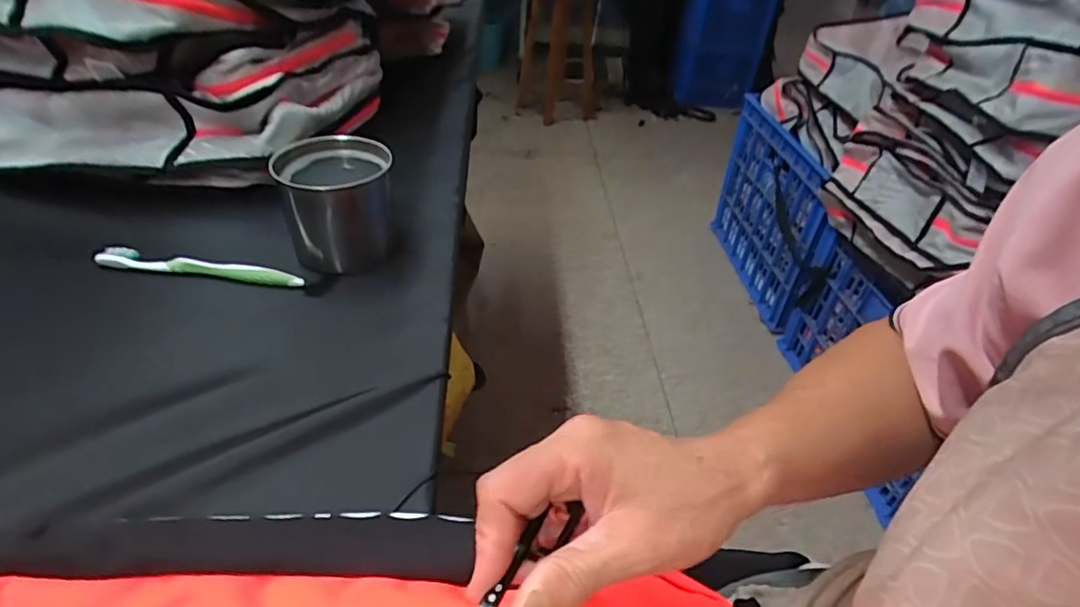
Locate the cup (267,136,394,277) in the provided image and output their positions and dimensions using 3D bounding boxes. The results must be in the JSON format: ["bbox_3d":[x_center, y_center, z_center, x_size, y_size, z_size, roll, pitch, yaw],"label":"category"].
[{"bbox_3d":[-0.193,-0.095,0.541,0.097,0.092,0.103,3,40,-3],"label":"cup"}]

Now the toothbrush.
[{"bbox_3d":[-0.306,-0.033,0.512,0.183,0.018,0.018,5,40,-1],"label":"toothbrush"}]

